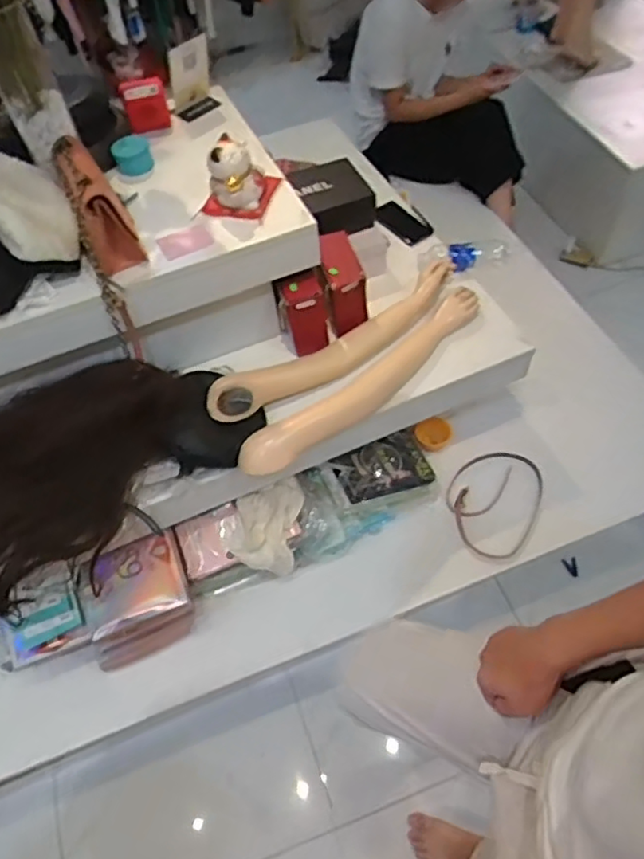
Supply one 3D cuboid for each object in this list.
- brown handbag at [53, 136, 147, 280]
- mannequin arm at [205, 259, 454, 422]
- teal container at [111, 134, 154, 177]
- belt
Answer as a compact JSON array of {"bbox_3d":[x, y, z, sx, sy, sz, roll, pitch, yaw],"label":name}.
[{"bbox_3d":[-0.396,-0.394,1.087,0.090,0.165,0.173,-24,57,-12],"label":"brown handbag"},{"bbox_3d":[0.044,-0.196,1.320,0.642,0.068,0.128,-38,60,-20],"label":"mannequin arm"},{"bbox_3d":[-0.396,-0.572,1.290,0.069,0.058,0.070,-26,57,-13],"label":"teal container"},{"bbox_3d":[0.402,0.165,1.448,0.203,0.027,0.283,25,61,20],"label":"belt"}]

